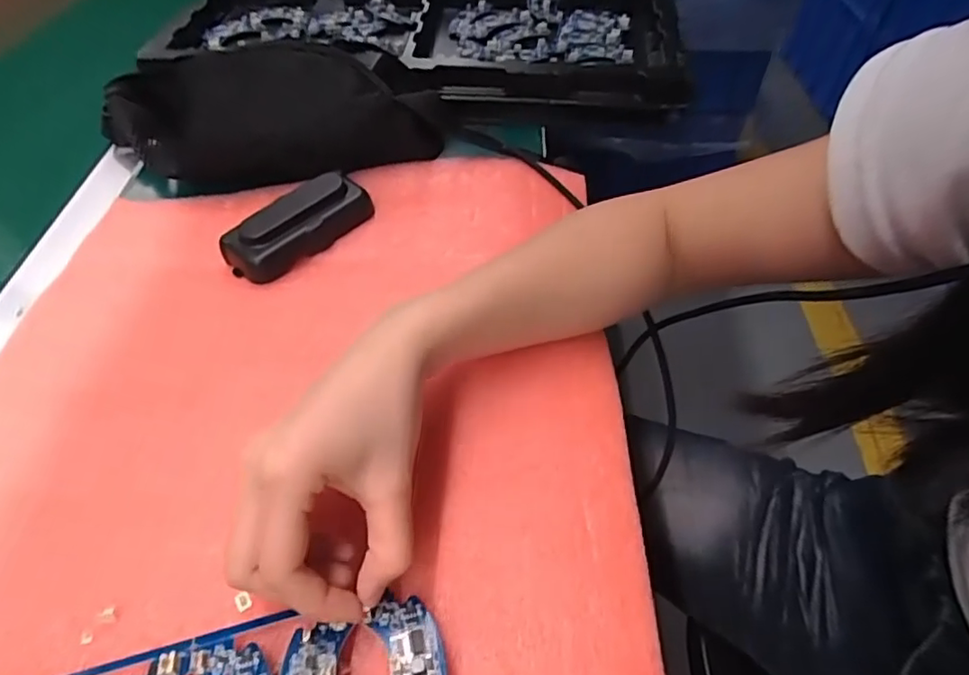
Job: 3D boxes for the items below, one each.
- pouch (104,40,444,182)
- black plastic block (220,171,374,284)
[{"bbox_3d":[-0.168,-0.172,0.456,0.262,0.079,0.070,0,51,1],"label":"pouch"},{"bbox_3d":[-0.129,-0.079,0.410,0.105,0.033,0.039,-30,56,-21],"label":"black plastic block"}]

